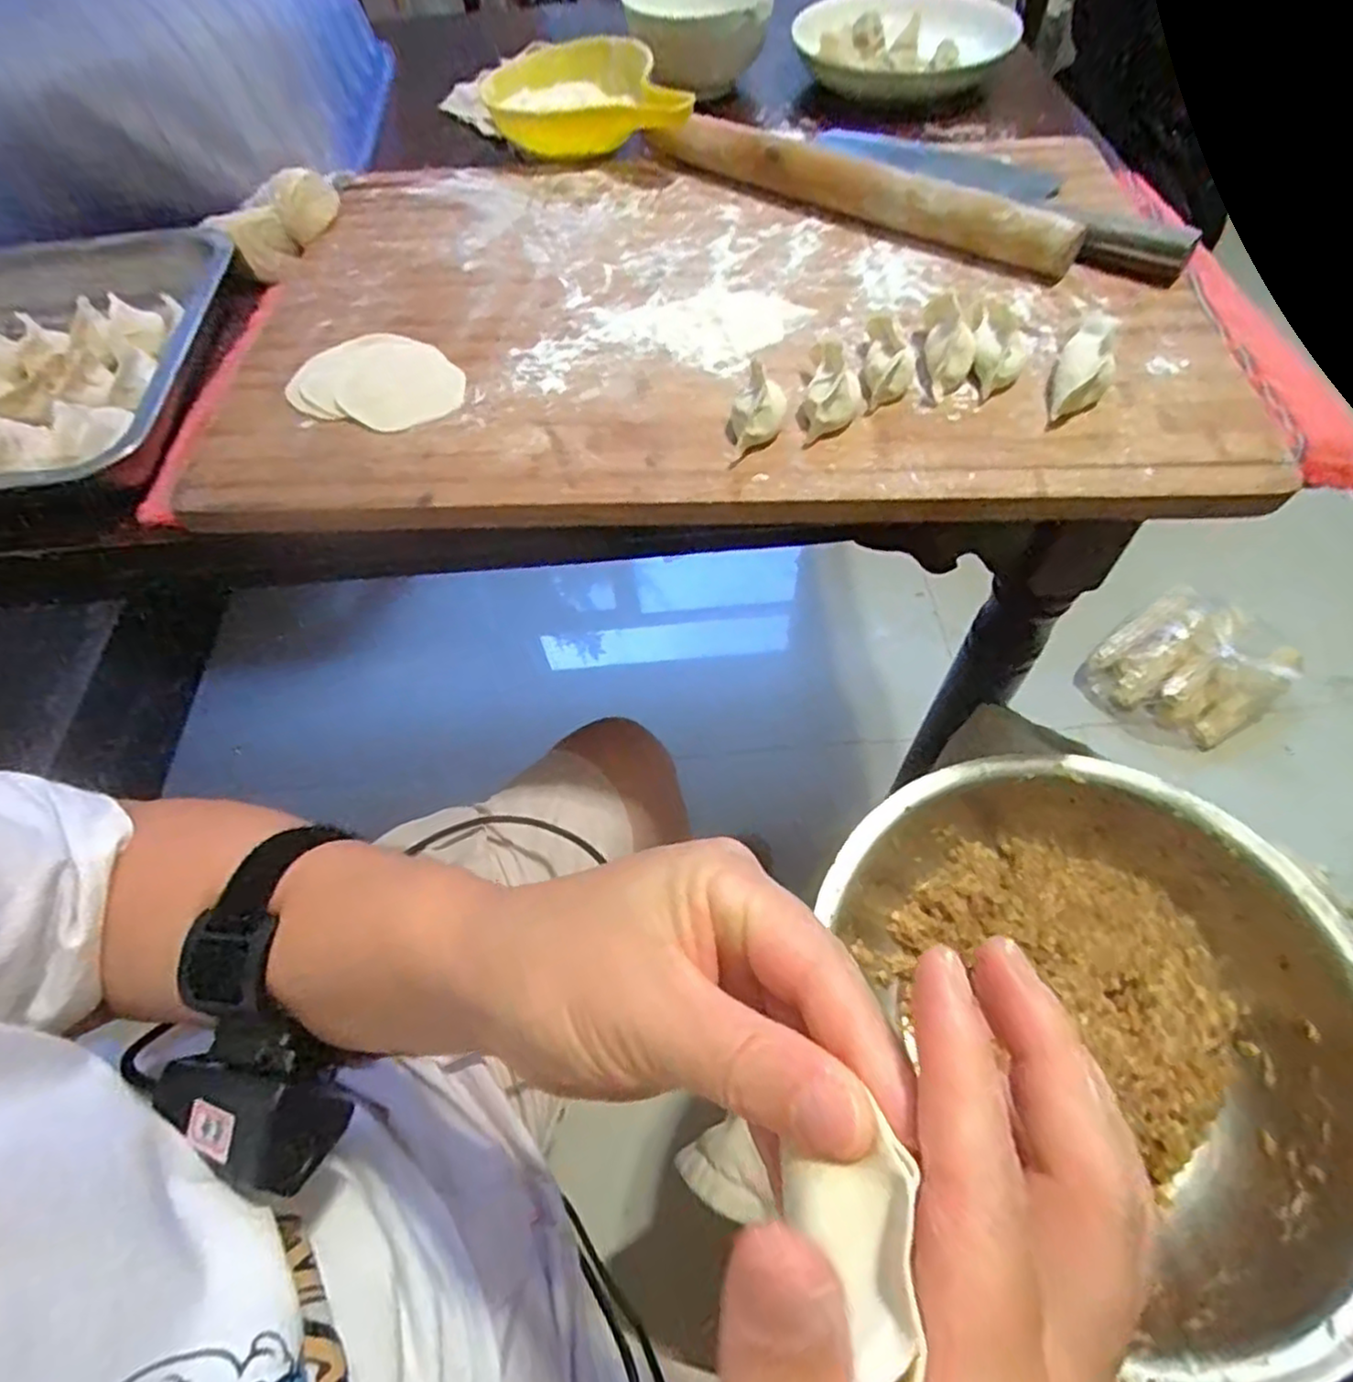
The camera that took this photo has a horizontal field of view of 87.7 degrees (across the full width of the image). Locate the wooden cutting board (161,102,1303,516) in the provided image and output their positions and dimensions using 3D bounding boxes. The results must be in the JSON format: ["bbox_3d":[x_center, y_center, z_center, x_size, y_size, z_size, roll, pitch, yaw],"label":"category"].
[{"bbox_3d":[0.019,-0.279,0.466,0.600,0.031,0.420,0,59,4],"label":"wooden cutting board"}]

